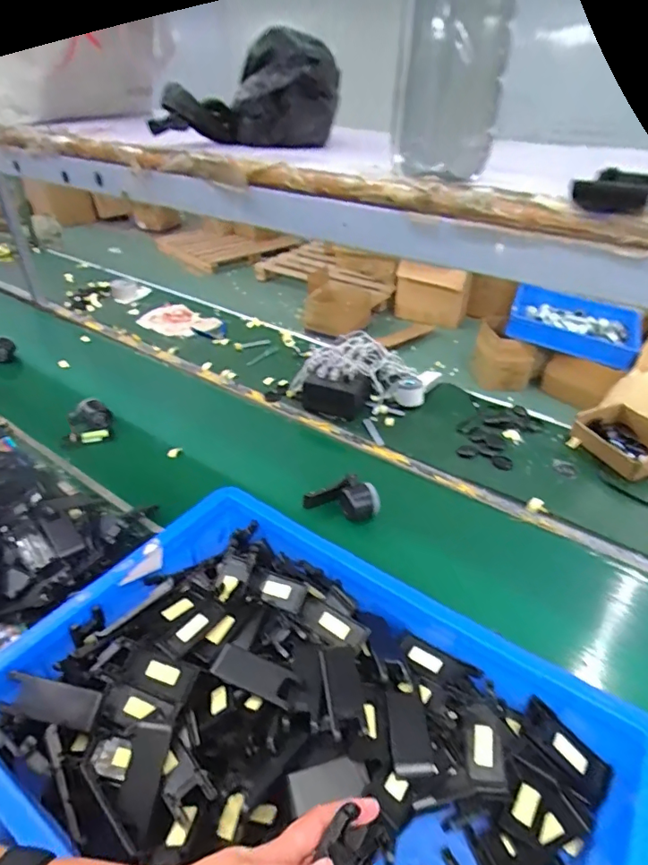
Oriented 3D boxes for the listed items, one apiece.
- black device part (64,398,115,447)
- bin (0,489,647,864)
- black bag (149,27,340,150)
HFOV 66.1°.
[{"bbox_3d":[-0.514,-0.017,1.091,0.097,0.114,0.045,9,6,-16],"label":"black device part"},{"bbox_3d":[-0.023,0.326,0.522,0.600,0.121,0.419,23,42,27],"label":"bin"},{"bbox_3d":[-0.067,-0.306,0.449,0.160,0.084,0.070,-3,36,-5],"label":"black bag"}]

